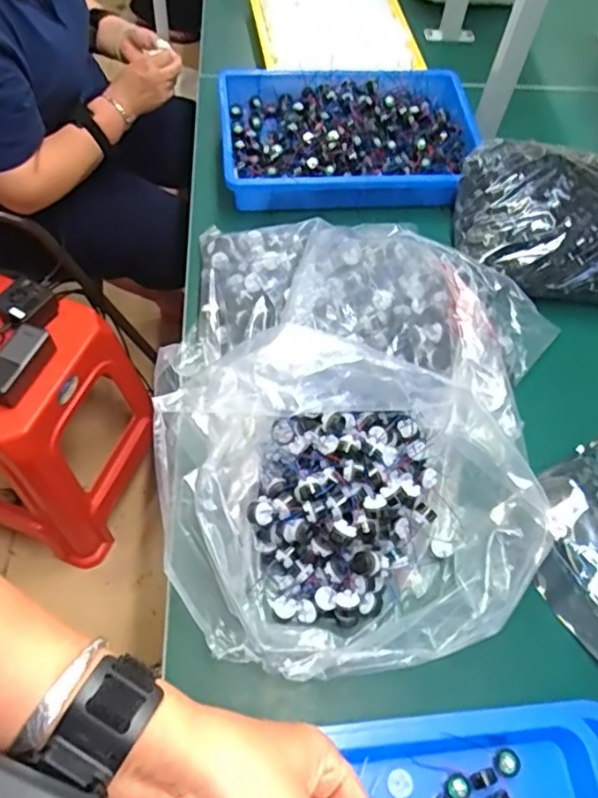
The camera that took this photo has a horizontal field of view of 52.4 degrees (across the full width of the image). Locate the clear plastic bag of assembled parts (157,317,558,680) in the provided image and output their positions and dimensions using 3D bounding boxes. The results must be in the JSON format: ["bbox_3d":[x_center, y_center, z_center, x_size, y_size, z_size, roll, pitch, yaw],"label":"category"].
[{"bbox_3d":[0.057,0.096,0.542,0.350,0.171,0.252,0,61,-4],"label":"clear plastic bag of assembled parts"}]

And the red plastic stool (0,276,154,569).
[{"bbox_3d":[-0.522,0.044,1.190,0.351,0.497,0.348,22,62,8],"label":"red plastic stool"}]

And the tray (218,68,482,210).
[{"bbox_3d":[0.075,-0.391,0.893,0.374,0.059,0.262,-1,61,-4],"label":"tray"}]

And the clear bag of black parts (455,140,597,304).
[{"bbox_3d":[0.391,-0.232,0.806,0.345,0.091,0.203,8,61,1],"label":"clear bag of black parts"}]

